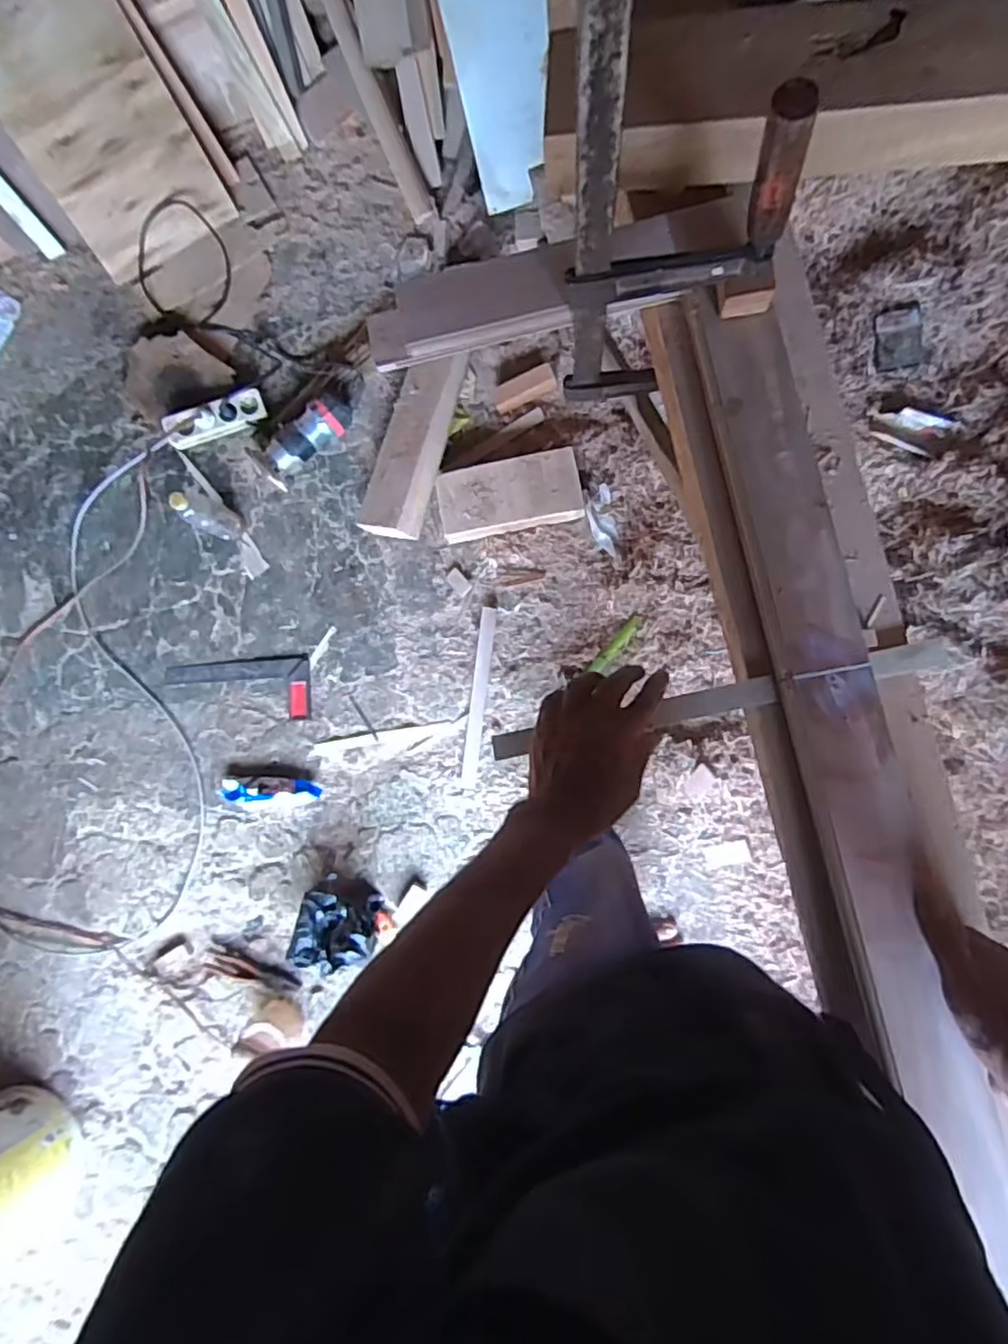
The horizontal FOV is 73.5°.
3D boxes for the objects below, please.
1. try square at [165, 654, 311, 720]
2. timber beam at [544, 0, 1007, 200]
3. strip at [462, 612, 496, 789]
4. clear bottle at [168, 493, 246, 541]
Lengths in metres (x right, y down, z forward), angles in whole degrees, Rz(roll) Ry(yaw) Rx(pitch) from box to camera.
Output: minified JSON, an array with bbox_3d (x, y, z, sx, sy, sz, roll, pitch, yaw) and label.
[{"bbox_3d":[-0.528,0.036,1.346,0.295,0.016,0.126,-4,86,4],"label":"try square"},{"bbox_3d":[0.331,-0.490,0.555,0.573,0.061,0.129,2,93,9],"label":"timber beam"},{"bbox_3d":[-0.048,0.048,1.294,0.030,0.012,0.343,7,87,4],"label":"strip"},{"bbox_3d":[-0.560,-0.298,1.274,0.067,0.182,0.064,0,87,4],"label":"clear bottle"}]

